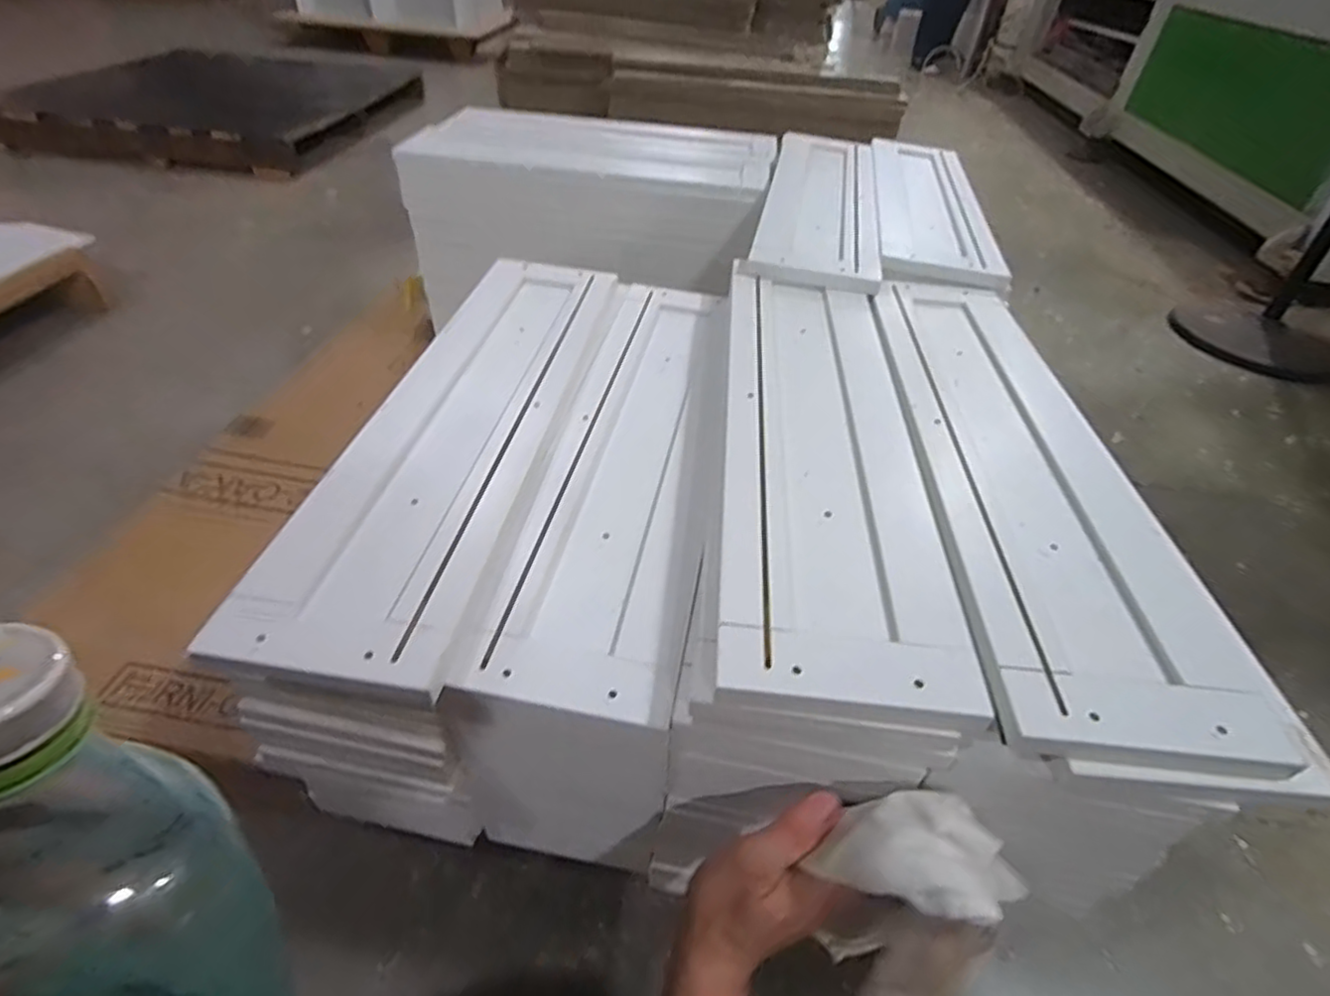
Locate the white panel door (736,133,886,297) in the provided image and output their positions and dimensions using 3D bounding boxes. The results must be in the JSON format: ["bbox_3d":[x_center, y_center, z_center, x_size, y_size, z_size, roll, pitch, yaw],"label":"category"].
[{"bbox_3d":[0.216,-0.413,0.878,0.143,0.017,0.534,11,43,8],"label":"white panel door"}]

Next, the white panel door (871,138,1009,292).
[{"bbox_3d":[0.367,-0.425,0.912,0.139,0.023,0.540,10,42,7],"label":"white panel door"}]

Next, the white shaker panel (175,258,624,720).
[{"bbox_3d":[-0.163,-0.076,0.554,0.141,0.027,0.525,8,45,3],"label":"white shaker panel"}]

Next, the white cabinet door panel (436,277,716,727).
[{"bbox_3d":[-0.027,-0.054,0.561,0.122,0.021,0.517,9,45,3],"label":"white cabinet door panel"}]

